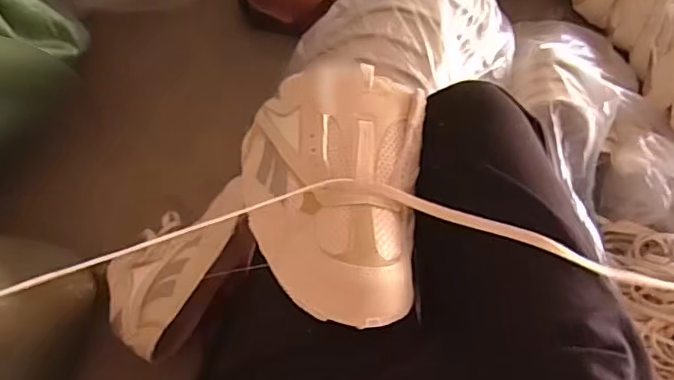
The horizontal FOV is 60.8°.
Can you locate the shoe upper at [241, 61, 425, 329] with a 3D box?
[{"bbox_3d":[-0.006,-0.005,0.396,0.128,0.074,0.184,7,74,0],"label":"shoe upper"}]

